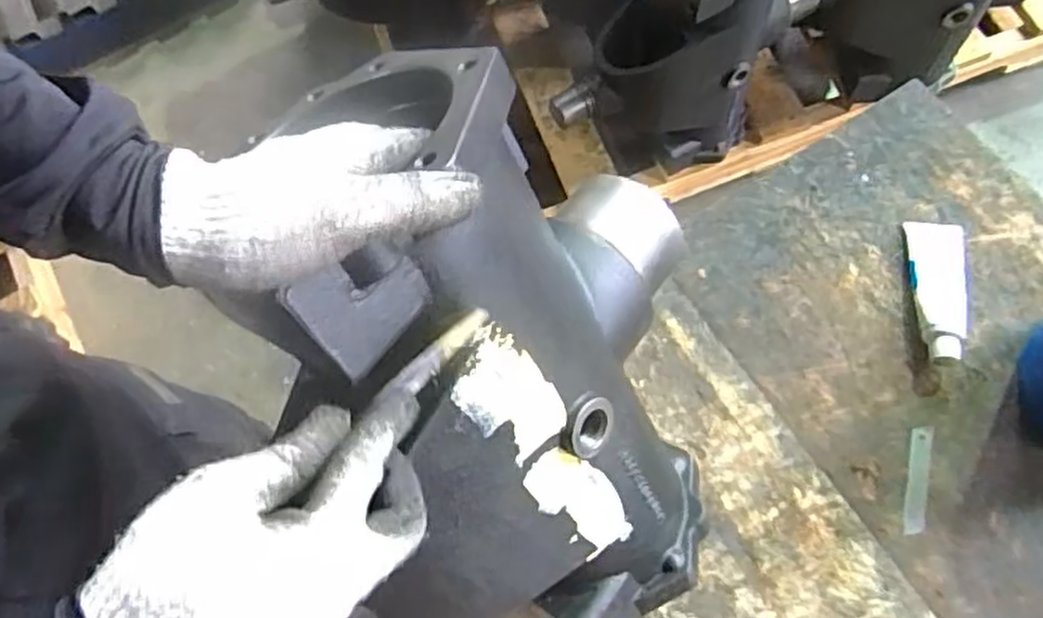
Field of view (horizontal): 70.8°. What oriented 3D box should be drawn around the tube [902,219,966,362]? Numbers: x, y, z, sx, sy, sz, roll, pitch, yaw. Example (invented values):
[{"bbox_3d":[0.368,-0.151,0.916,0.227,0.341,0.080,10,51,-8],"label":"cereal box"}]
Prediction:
[{"bbox_3d":[0.408,-0.021,0.724,0.047,0.027,0.149,8,70,9],"label":"tube"}]

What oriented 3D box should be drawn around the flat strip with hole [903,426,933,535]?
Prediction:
[{"bbox_3d":[0.370,0.159,0.684,0.023,0.004,0.100,17,74,-5],"label":"flat strip with hole"}]

